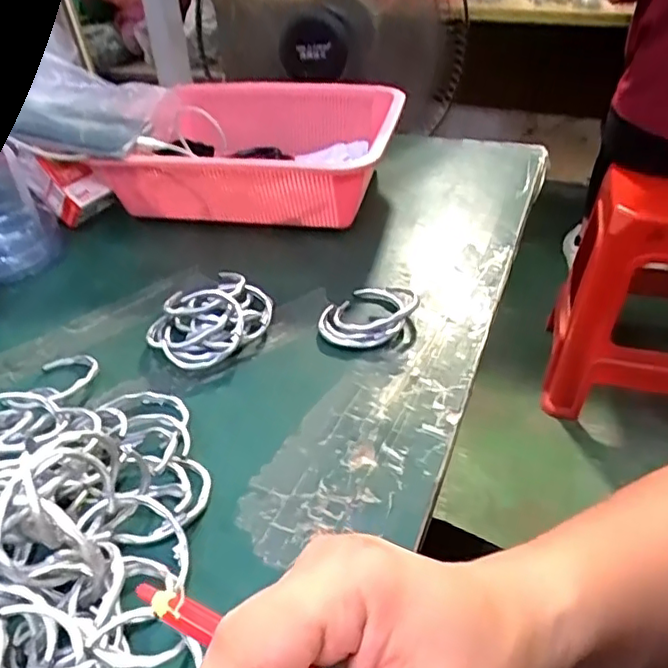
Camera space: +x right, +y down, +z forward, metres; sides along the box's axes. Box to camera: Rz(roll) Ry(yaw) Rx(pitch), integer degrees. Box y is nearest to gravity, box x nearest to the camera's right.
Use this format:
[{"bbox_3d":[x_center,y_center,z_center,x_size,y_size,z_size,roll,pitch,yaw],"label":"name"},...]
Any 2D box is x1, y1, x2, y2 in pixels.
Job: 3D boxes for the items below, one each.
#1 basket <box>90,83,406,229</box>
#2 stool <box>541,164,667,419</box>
[{"bbox_3d":[-0.072,-0.186,0.643,0.273,0.092,0.211,5,39,12],"label":"basket"},{"bbox_3d":[0.721,-0.103,1.381,0.385,0.503,0.381,8,40,15],"label":"stool"}]

